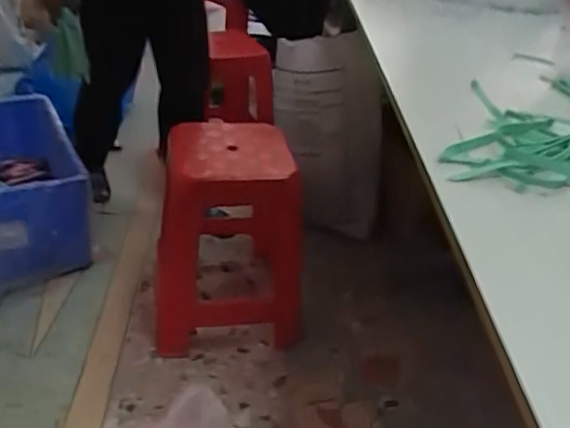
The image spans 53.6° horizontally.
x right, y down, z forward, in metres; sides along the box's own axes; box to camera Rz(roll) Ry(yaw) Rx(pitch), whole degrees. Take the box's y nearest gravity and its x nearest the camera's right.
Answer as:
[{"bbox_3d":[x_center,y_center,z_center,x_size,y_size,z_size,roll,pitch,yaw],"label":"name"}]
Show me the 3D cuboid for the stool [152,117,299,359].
[{"bbox_3d":[-0.147,0.028,1.438,0.348,0.474,0.419,-1,34,-12],"label":"stool"}]

